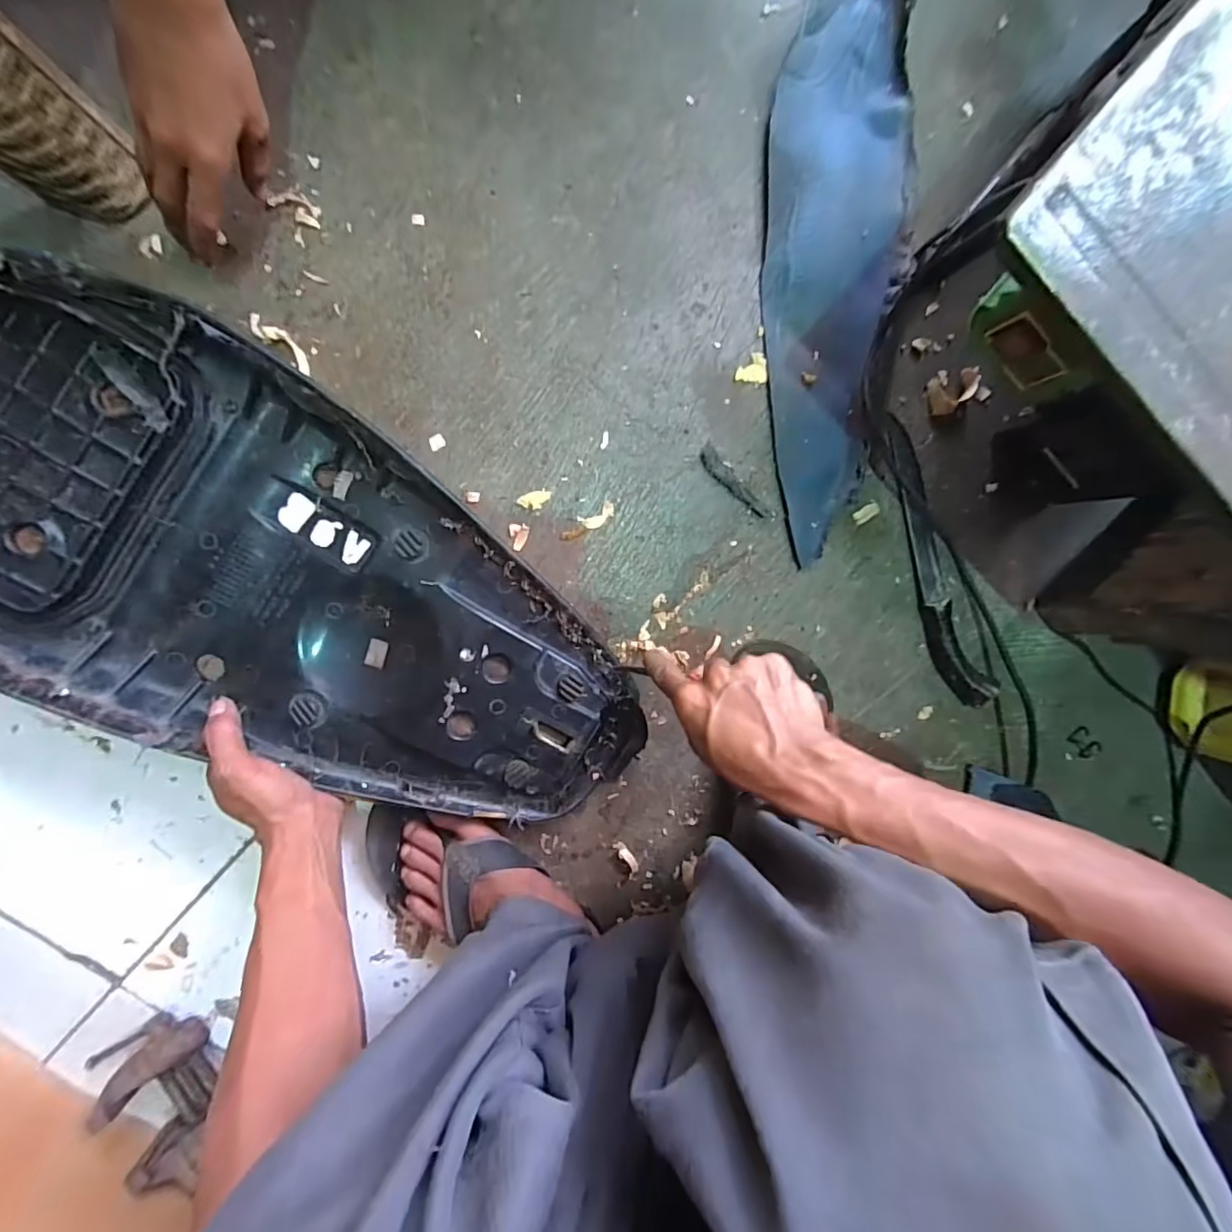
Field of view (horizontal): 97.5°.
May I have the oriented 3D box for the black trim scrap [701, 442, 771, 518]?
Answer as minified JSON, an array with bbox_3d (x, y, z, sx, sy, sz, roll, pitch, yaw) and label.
[{"bbox_3d":[0.112,-0.125,0.511,0.085,0.005,0.019,43,92,-10],"label":"black trim scrap"}]

